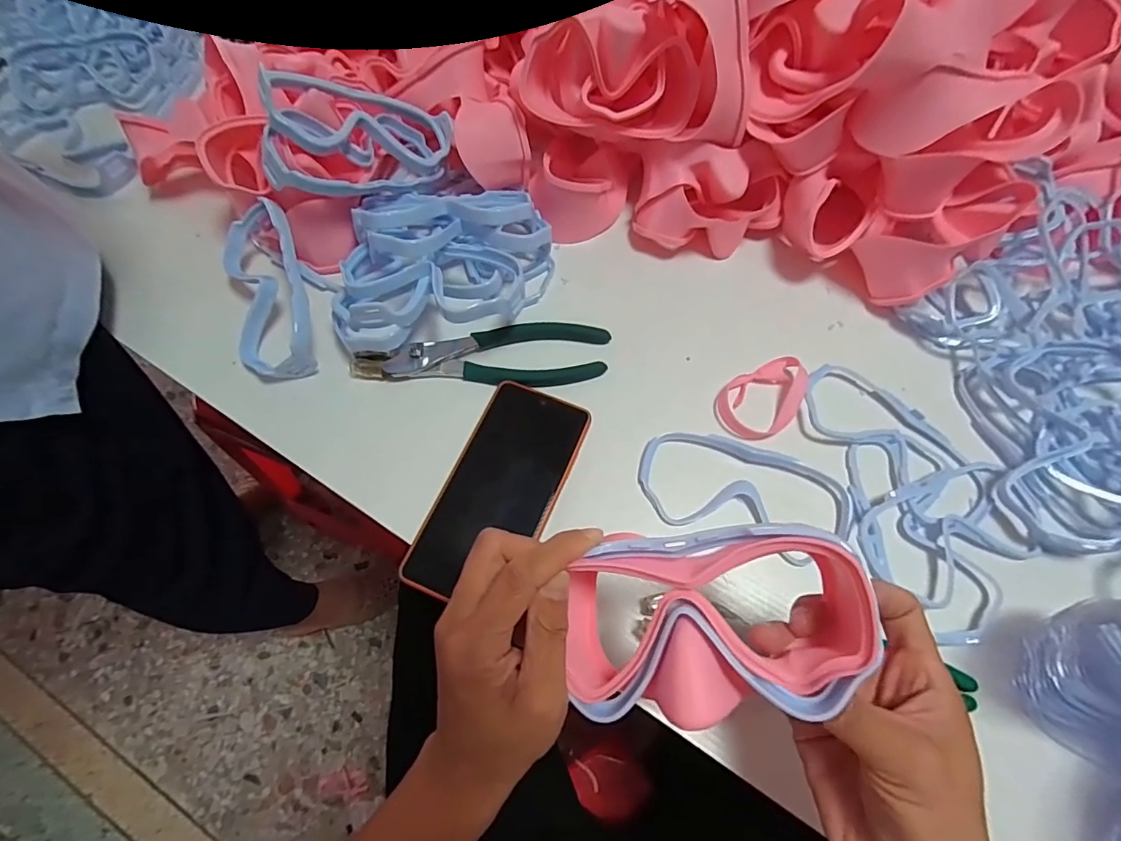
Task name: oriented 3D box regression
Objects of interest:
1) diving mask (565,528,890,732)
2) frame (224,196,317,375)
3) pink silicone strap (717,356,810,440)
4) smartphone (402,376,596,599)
[{"bbox_3d":[0.065,0.088,0.219,0.118,0.060,0.075,2,64,1],"label":"diving mask"},{"bbox_3d":[-0.233,-0.105,0.410,0.070,0.020,0.148,-22,79,24],"label":"frame"},{"bbox_3d":[0.159,-0.017,0.391,0.075,0.013,0.049,-28,67,-13],"label":"pink silicone strap"},{"bbox_3d":[-0.042,0.049,0.363,0.080,0.009,0.160,21,66,10],"label":"smartphone"}]

